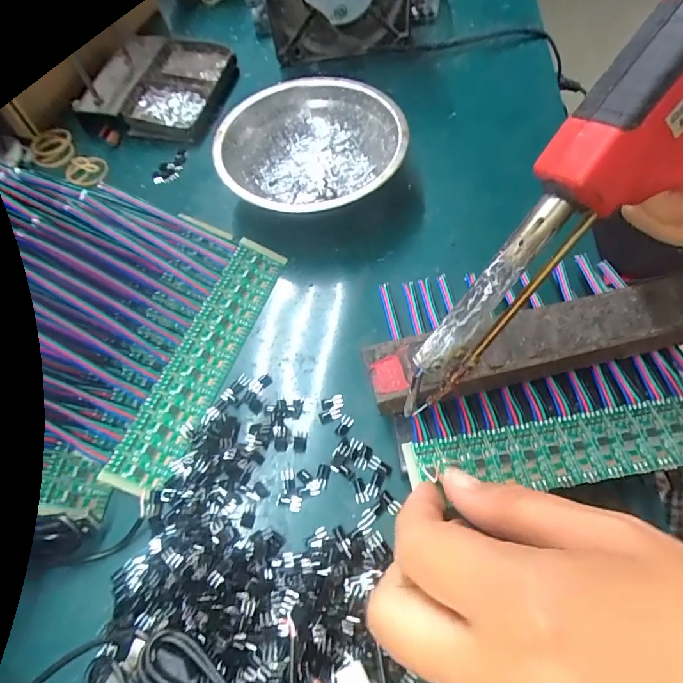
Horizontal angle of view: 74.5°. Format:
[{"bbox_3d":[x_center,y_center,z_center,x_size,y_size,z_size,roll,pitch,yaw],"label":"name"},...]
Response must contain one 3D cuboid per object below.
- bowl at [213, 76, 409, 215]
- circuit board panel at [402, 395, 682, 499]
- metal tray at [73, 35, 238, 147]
[{"bbox_3d":[-0.020,-0.127,0.311,0.121,0.044,0.119,-1,62,2],"label":"bowl"},{"bbox_3d":[0.114,0.049,0.214,0.163,0.004,0.034,-7,60,0],"label":"circuit board panel"},{"bbox_3d":[-0.155,-0.214,0.377,0.107,0.030,0.111,6,61,6],"label":"metal tray"}]

